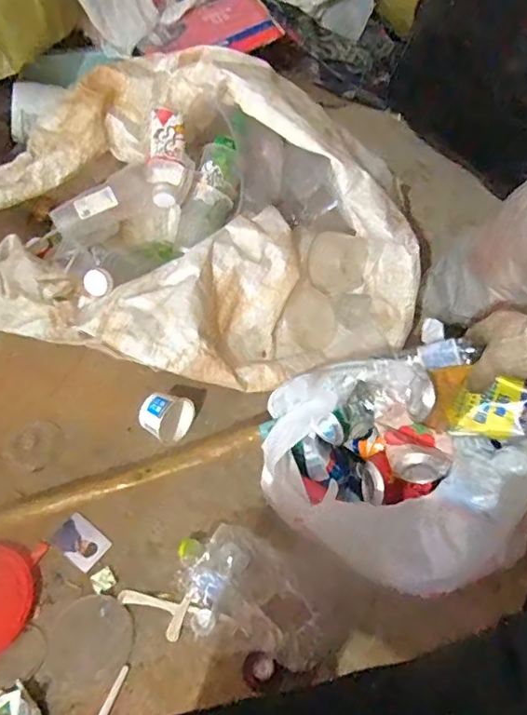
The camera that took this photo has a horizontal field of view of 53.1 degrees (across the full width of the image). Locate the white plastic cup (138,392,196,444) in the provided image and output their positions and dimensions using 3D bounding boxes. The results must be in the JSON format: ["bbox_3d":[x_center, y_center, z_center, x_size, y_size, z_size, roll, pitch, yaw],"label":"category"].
[{"bbox_3d":[-0.157,0.102,0.857,0.073,0.072,0.071,0,54,1],"label":"white plastic cup"}]

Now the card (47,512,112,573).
[{"bbox_3d":[-0.265,0.268,0.766,0.076,0.004,0.054,32,69,17],"label":"card"}]

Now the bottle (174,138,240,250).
[{"bbox_3d":[-0.089,-0.268,0.873,0.067,0.067,0.201,20,84,15],"label":"bottle"}]

